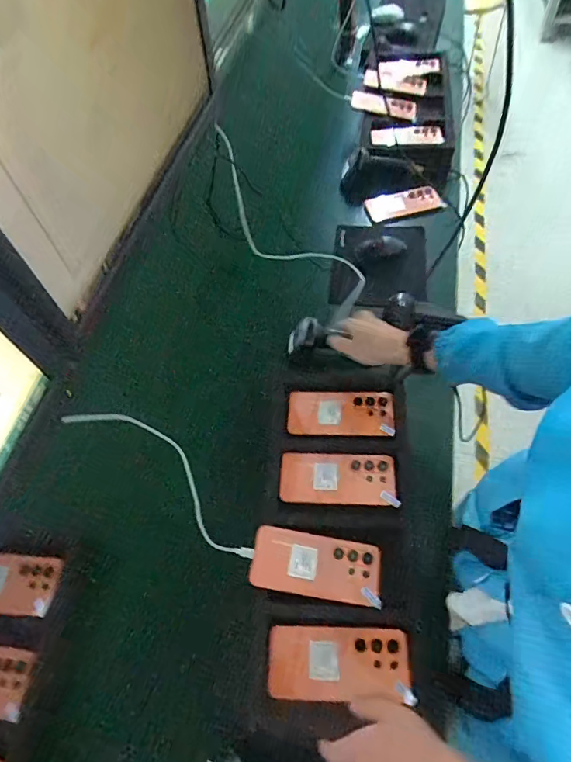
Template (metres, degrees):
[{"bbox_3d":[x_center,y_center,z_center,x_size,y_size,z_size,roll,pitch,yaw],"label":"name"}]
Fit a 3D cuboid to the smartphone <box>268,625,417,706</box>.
[{"bbox_3d":[0.066,0.348,0.542,0.172,0.005,0.077,-3,58,6],"label":"smartphone"}]

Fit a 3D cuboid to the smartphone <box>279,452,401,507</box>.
[{"bbox_3d":[0.080,0.147,0.669,0.175,0.014,0.078,0,59,8],"label":"smartphone"}]

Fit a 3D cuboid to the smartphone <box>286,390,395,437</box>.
[{"bbox_3d":[0.090,0.051,0.724,0.172,0.007,0.079,1,64,9],"label":"smartphone"}]

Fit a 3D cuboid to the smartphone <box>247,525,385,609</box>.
[{"bbox_3d":[0.043,0.250,0.598,0.173,0.015,0.079,5,59,11],"label":"smartphone"}]

